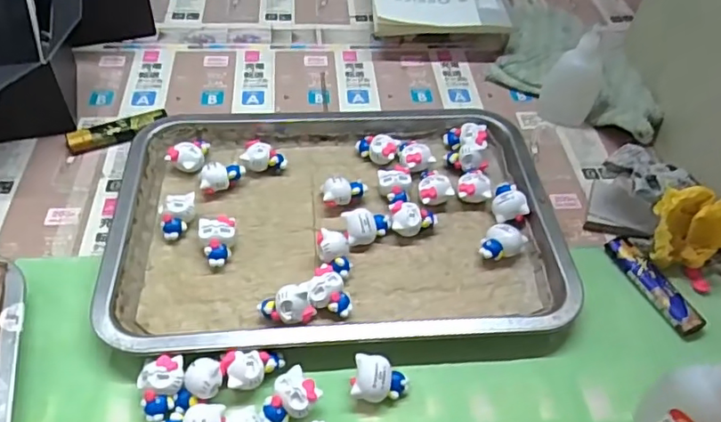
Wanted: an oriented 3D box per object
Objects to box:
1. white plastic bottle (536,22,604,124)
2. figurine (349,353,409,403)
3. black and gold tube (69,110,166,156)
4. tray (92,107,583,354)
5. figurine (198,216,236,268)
[{"bbox_3d":[0.191,-0.120,0.497,0.046,0.082,0.047,24,52,16],"label":"white plastic bottle"},{"bbox_3d":[0.011,0.100,0.333,0.032,0.021,0.024,8,50,2],"label":"figurine"},{"bbox_3d":[-0.196,-0.064,0.462,0.077,0.013,0.020,-20,54,-20],"label":"black and gold tube"},{"bbox_3d":[-0.016,-0.009,0.422,0.306,0.025,0.233,-2,50,-6],"label":"tray"},{"bbox_3d":[-0.097,0.022,0.390,0.023,0.020,0.032,-7,51,-10],"label":"figurine"}]

